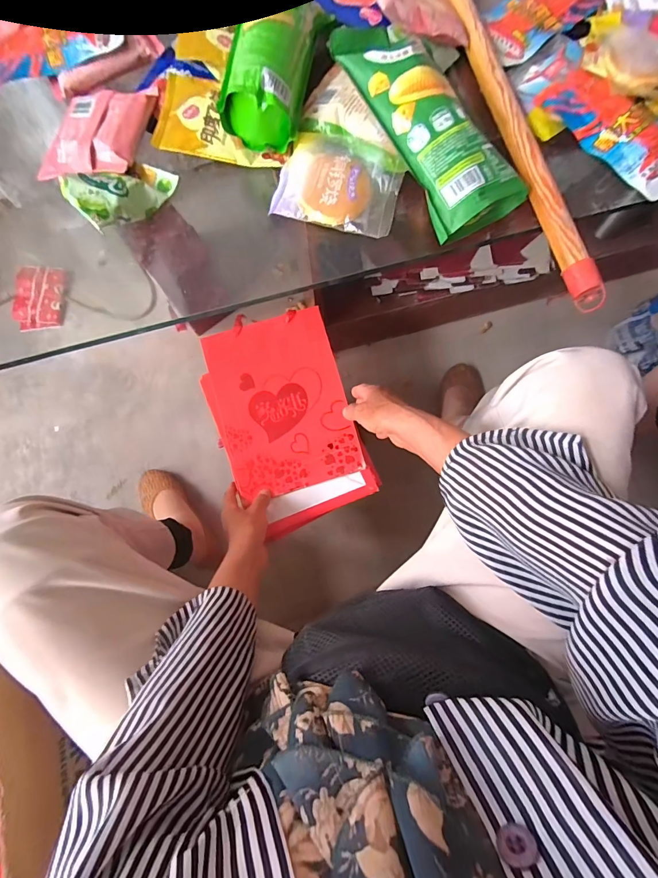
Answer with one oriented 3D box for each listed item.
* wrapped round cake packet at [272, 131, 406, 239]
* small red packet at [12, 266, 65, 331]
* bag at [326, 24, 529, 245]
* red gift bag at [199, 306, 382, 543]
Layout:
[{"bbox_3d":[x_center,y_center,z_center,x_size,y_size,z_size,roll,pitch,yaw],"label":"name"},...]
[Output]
[{"bbox_3d":[0.012,-0.270,0.404,0.125,0.018,0.099,16,77,6],"label":"wrapped round cake packet"},{"bbox_3d":[-0.695,-0.338,0.920,0.112,0.013,0.159,0,79,-1],"label":"small red packet"},{"bbox_3d":[0.095,-0.311,0.378,0.097,0.058,0.221,-35,77,-7],"label":"bag"},{"bbox_3d":[-0.066,-0.030,0.576,0.198,0.036,0.305,-19,80,-5],"label":"red gift bag"}]

